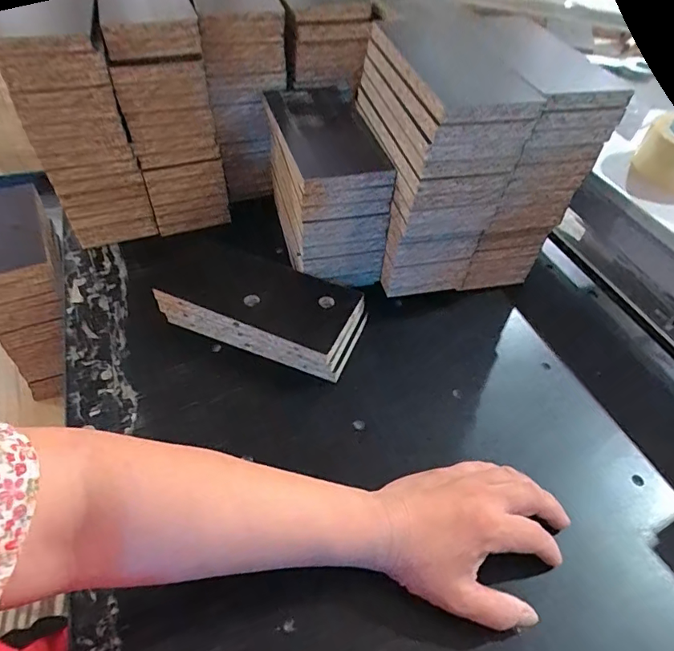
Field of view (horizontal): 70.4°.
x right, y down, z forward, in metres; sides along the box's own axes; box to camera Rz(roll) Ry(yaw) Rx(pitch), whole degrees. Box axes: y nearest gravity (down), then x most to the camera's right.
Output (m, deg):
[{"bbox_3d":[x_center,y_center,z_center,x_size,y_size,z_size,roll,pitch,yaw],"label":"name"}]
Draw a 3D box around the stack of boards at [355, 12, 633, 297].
[{"bbox_3d":[0.125,-0.186,0.535,0.185,0.216,0.240,-7,49,-12],"label":"stack of boards"}]

